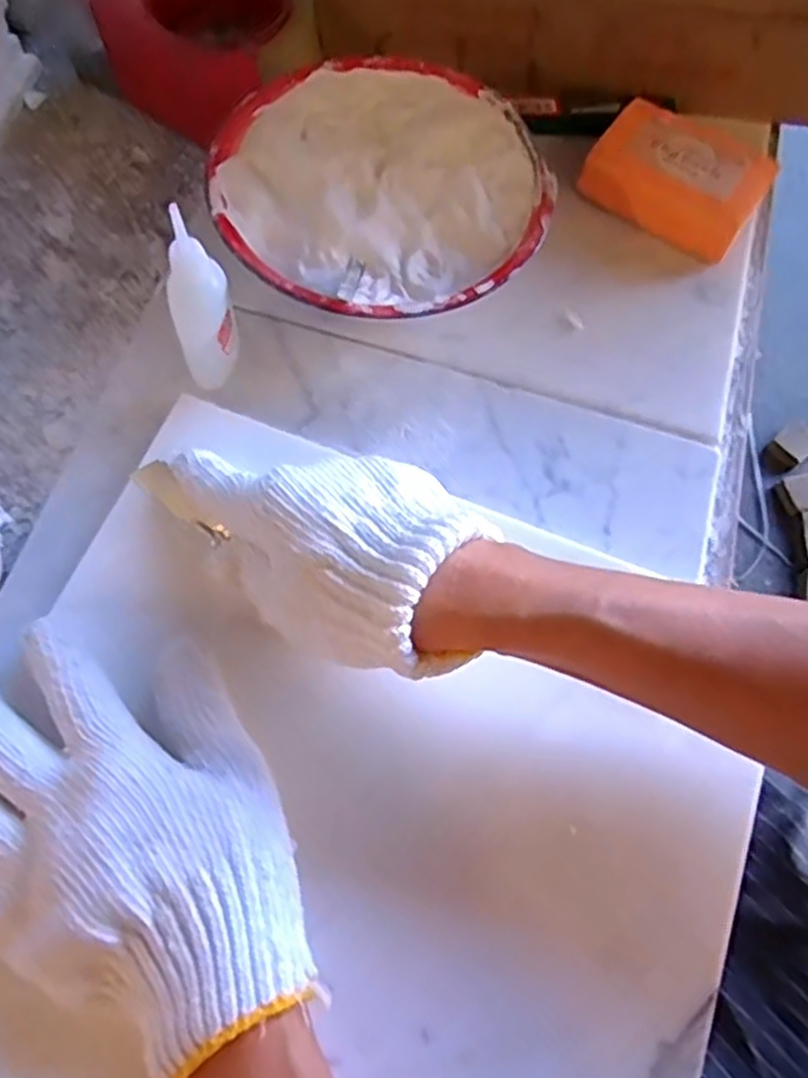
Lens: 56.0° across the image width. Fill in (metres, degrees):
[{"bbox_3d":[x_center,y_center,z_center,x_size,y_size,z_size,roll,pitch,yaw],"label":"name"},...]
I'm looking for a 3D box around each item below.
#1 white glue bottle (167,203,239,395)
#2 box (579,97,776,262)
[{"bbox_3d":[-0.092,-0.105,0.347,0.027,0.098,0.027,-19,69,-8],"label":"white glue bottle"},{"bbox_3d":[0.157,-0.209,0.431,0.091,0.029,0.062,31,70,12],"label":"box"}]

